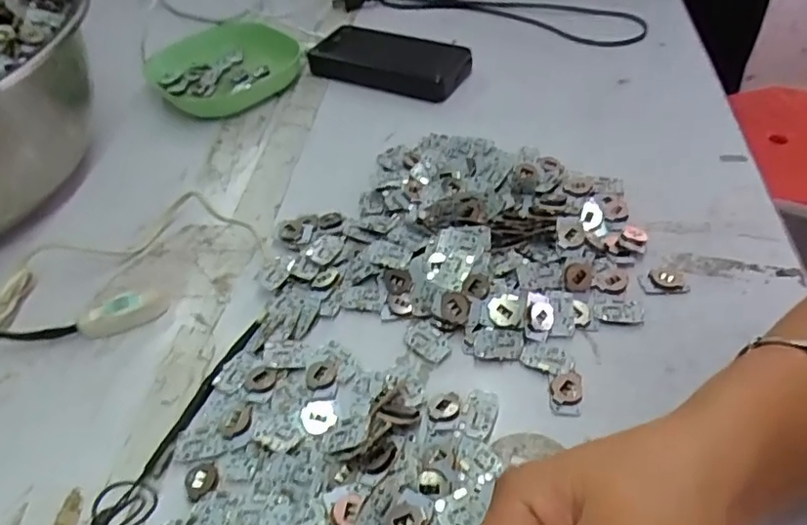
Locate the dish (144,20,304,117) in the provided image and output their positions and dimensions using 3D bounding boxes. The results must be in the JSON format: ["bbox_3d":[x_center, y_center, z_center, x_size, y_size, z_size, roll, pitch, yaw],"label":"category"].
[{"bbox_3d":[-0.180,-0.197,0.609,0.133,0.036,0.130,-4,46,4],"label":"dish"}]

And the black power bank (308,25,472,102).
[{"bbox_3d":[-0.012,-0.204,0.601,0.162,0.025,0.077,20,52,24],"label":"black power bank"}]

